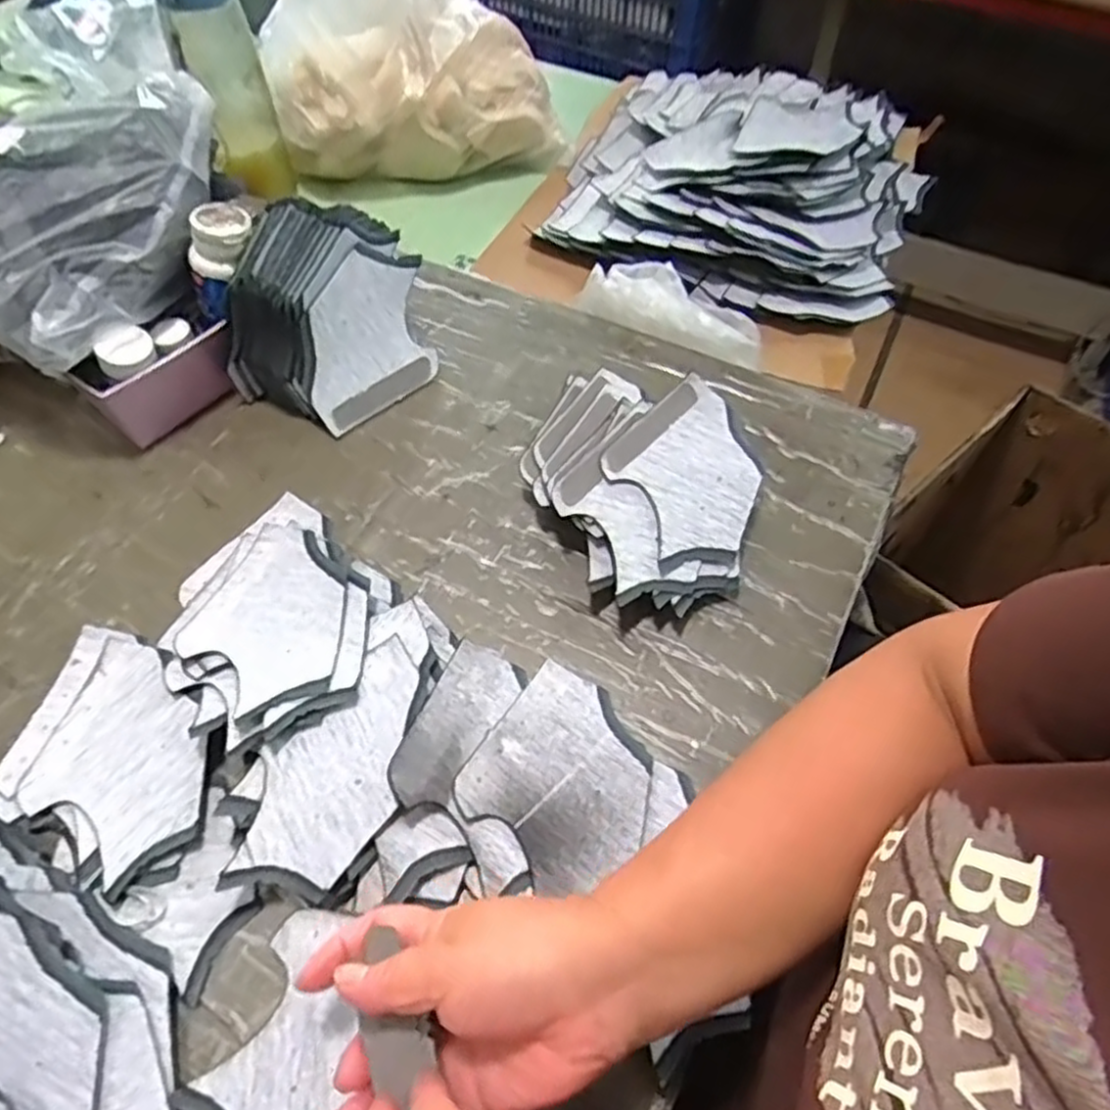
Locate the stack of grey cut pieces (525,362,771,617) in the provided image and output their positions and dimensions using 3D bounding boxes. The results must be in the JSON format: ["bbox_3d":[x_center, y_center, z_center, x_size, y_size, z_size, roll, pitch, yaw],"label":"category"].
[{"bbox_3d":[0.062,-0.055,0.519,0.141,0.048,0.191,-25,59,-14],"label":"stack of grey cut pieces"}]

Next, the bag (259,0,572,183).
[{"bbox_3d":[-0.170,-0.563,0.780,0.288,0.237,0.244,-20,58,-11],"label":"bag"}]

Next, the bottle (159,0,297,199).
[{"bbox_3d":[-0.296,-0.433,0.670,0.064,0.214,0.063,-10,57,-5],"label":"bottle"}]

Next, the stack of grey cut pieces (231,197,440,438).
[{"bbox_3d":[-0.161,-0.182,0.563,0.117,0.112,0.140,23,60,16],"label":"stack of grey cut pieces"}]

